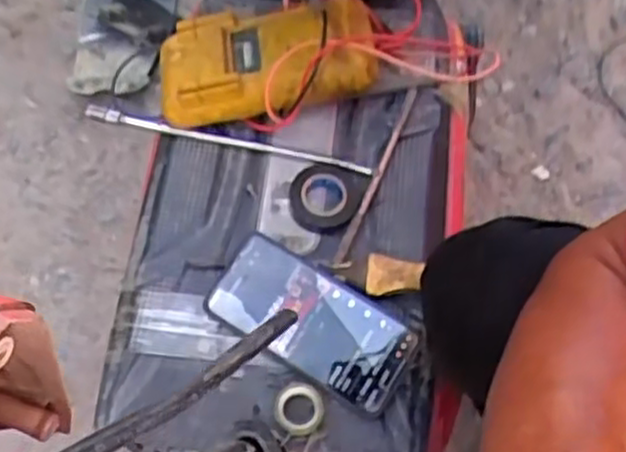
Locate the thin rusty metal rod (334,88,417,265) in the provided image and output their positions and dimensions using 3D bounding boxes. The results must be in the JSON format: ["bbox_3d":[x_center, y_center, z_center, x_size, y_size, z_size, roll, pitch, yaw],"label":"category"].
[{"bbox_3d":[0.056,-0.047,0.657,0.009,0.012,0.184,21,69,10],"label":"thin rusty metal rod"}]

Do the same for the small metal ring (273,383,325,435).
[{"bbox_3d":[-0.010,0.138,0.576,0.037,0.009,0.038,-1,67,1],"label":"small metal ring"}]

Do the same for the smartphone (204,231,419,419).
[{"bbox_3d":[-0.002,0.074,0.602,0.163,0.015,0.079,30,81,10],"label":"smartphone"}]

